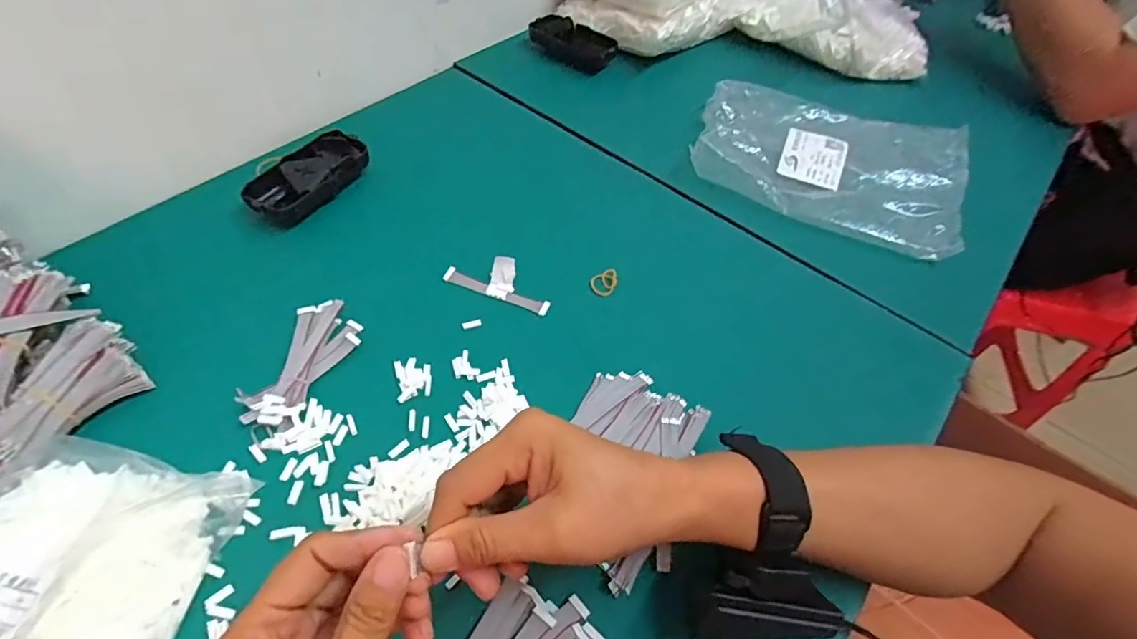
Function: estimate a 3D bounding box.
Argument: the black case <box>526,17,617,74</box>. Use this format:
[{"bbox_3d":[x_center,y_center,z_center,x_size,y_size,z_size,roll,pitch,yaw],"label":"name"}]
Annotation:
[{"bbox_3d":[0.003,-0.333,0.629,0.108,0.037,0.032,34,58,19],"label":"black case"}]

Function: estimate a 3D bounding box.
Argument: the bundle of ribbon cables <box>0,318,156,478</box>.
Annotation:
[{"bbox_3d":[-0.311,0.051,0.317,0.046,0.038,0.105,20,55,10],"label":"bundle of ribbon cables"}]

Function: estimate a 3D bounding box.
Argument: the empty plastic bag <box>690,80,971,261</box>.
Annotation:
[{"bbox_3d":[0.258,-0.164,0.519,0.247,0.030,0.187,25,56,12],"label":"empty plastic bag"}]

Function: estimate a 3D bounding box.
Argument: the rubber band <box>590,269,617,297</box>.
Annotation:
[{"bbox_3d":[0.029,-0.031,0.425,0.020,0.008,0.025,11,54,3],"label":"rubber band"}]

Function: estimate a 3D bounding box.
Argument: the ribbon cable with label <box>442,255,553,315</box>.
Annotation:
[{"bbox_3d":[-0.054,-0.033,0.415,0.087,0.006,0.033,20,86,10],"label":"ribbon cable with label"}]

